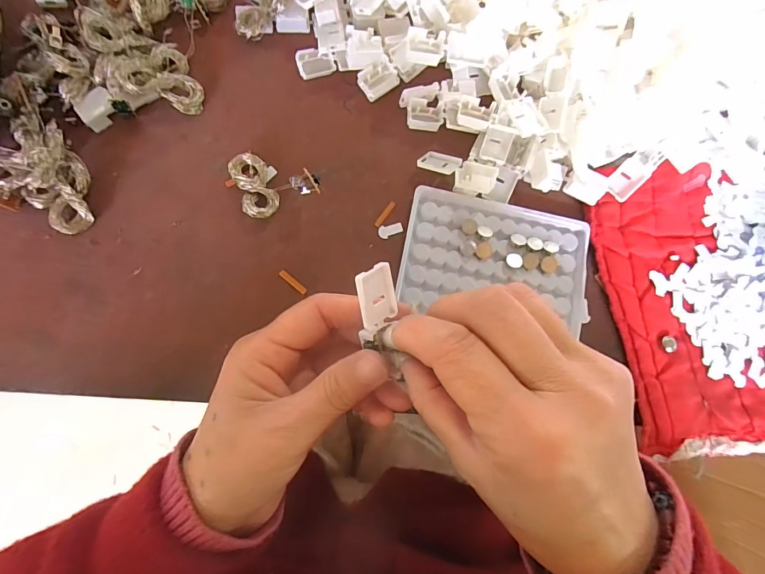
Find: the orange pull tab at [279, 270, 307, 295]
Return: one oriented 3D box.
[{"bbox_3d":[-0.061,-0.003,0.268,0.022,0.004,0.005,39,82,2],"label":"orange pull tab"}]

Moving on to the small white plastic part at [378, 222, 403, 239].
[{"bbox_3d":[0.006,-0.040,0.277,0.018,0.004,0.010,-11,81,-6],"label":"small white plastic part"}]

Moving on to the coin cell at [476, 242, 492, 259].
[{"bbox_3d":[0.071,-0.025,0.274,0.011,0.005,0.011,0,83,-3],"label":"coin cell"}]

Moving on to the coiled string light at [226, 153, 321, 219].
[{"bbox_3d":[-0.077,-0.076,0.273,0.055,0.010,0.045,-32,84,-8],"label":"coiled string light"}]

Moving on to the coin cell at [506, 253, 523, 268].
[{"bbox_3d":[0.093,-0.018,0.275,0.010,0.004,0.011,0,83,-3],"label":"coin cell"}]

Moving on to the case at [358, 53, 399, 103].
[{"bbox_3d":[-0.003,-0.155,0.291,0.028,0.011,0.020,-34,84,-9],"label":"case"}]

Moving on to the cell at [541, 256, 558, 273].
[{"bbox_3d":[0.117,-0.016,0.277,0.012,0.005,0.011,0,83,-3],"label":"cell"}]

